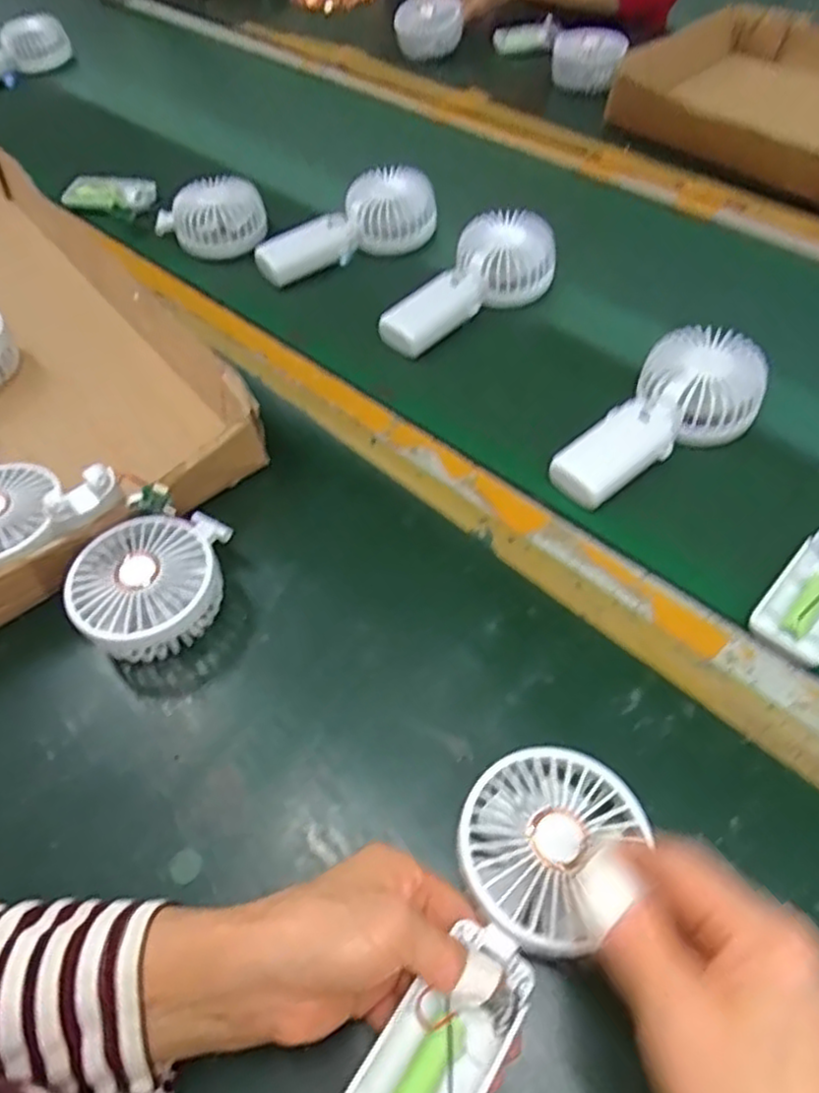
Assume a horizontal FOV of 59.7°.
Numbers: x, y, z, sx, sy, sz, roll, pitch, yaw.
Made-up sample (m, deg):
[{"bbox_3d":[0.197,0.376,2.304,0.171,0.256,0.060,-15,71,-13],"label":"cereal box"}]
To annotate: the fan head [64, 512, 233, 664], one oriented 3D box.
[{"bbox_3d":[-0.157,0.025,0.442,0.096,0.040,0.086,-16,54,-10],"label":"fan head"}]

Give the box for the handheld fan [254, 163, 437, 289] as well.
[{"bbox_3d":[-0.061,-0.305,0.673,0.177,0.050,0.072,-24,55,-15],"label":"handheld fan"}]

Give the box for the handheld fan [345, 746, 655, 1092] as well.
[{"bbox_3d":[0.037,0.172,0.314,0.069,0.031,0.181,26,59,20],"label":"handheld fan"}]

